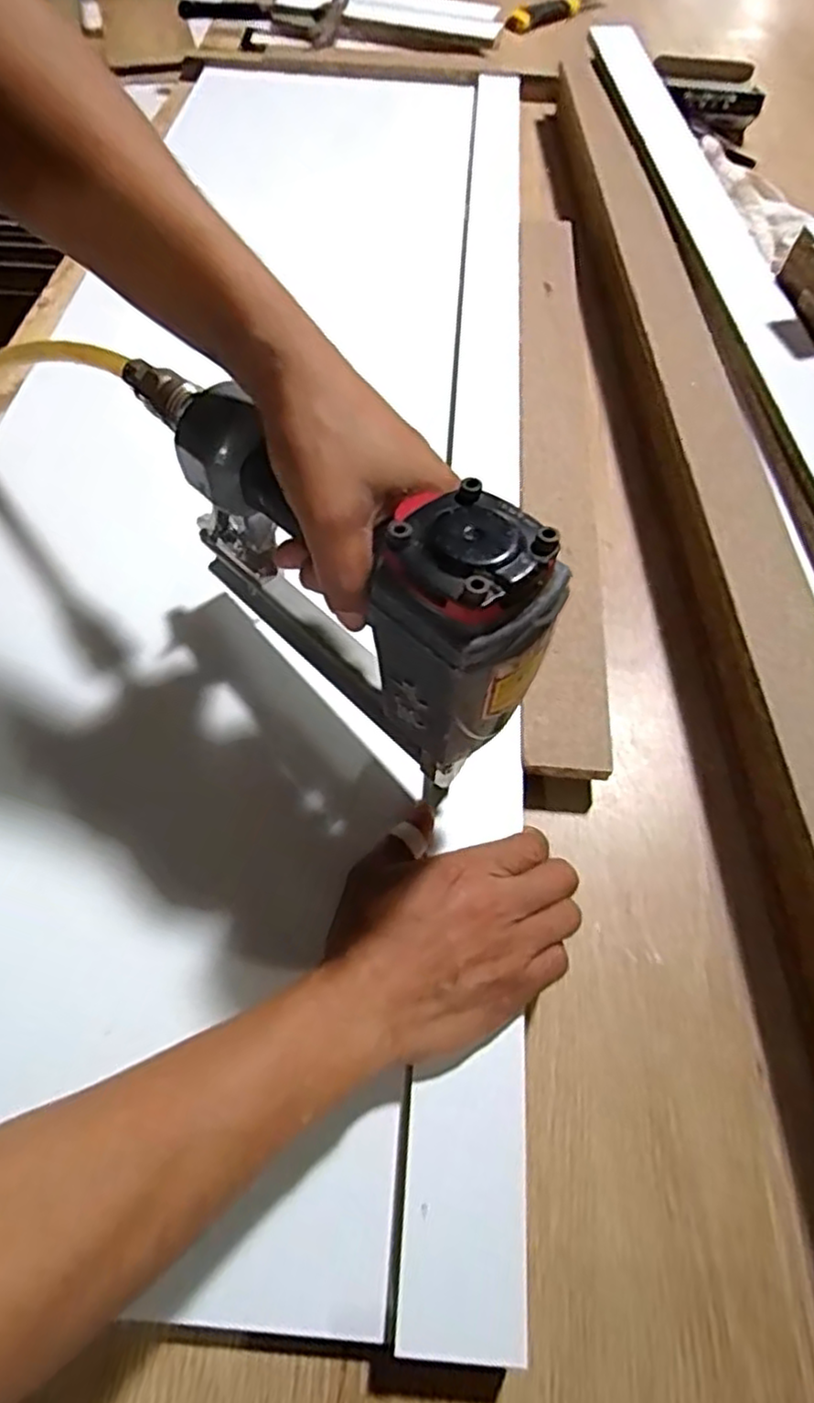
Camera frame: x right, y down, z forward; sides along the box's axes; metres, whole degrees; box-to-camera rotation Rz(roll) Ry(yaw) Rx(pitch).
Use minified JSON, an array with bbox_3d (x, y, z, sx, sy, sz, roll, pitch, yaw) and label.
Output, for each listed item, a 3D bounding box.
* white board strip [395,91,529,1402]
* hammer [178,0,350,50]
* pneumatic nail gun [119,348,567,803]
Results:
[{"bbox_3d":[0.066,-0.260,0.567,0.052,0.037,1.193,5,59,1],"label":"white board strip"},{"bbox_3d":[-0.198,-0.923,0.942,0.238,0.054,0.064,17,60,9],"label":"hammer"},{"bbox_3d":[-0.040,-0.074,0.338,0.054,0.161,0.252,-34,67,-20],"label":"pneumatic nail gun"}]

